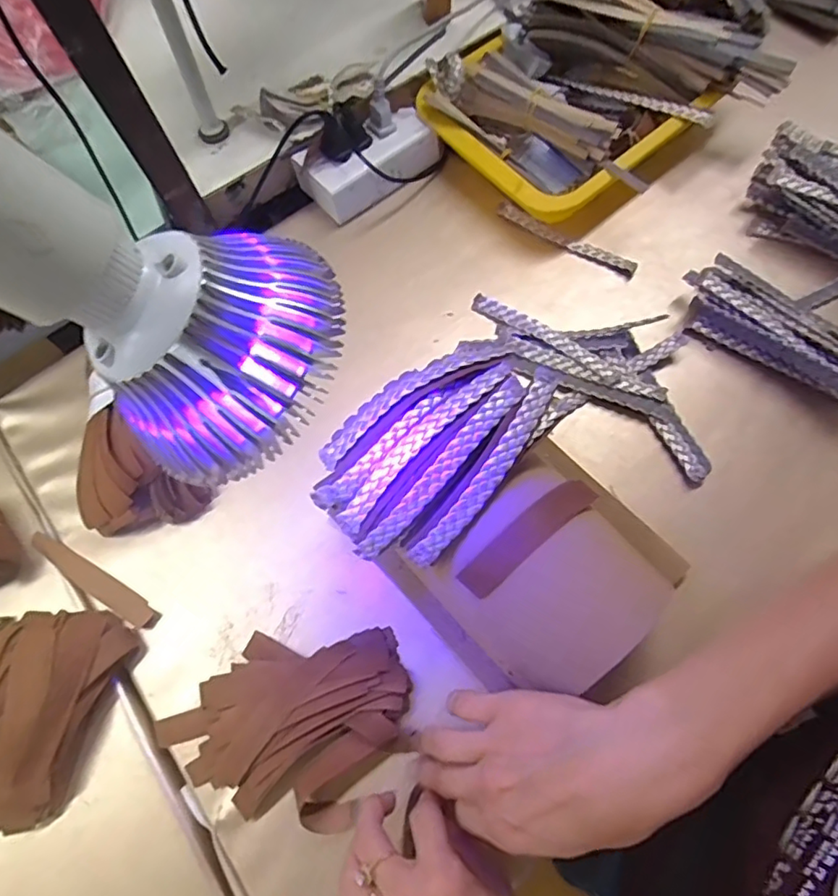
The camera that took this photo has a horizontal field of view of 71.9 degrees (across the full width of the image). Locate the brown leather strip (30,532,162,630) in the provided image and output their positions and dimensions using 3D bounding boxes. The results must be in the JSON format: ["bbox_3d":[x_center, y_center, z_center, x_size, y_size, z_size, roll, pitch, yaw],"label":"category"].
[{"bbox_3d":[-0.247,0.101,0.439,0.118,0.009,0.020,28,78,12],"label":"brown leather strip"}]

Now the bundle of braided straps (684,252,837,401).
[{"bbox_3d":[0.292,-0.093,0.455,0.171,0.032,0.068,32,76,15],"label":"bundle of braided straps"}]

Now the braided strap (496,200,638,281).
[{"bbox_3d":[0.128,-0.185,0.512,0.134,0.013,0.016,30,74,14],"label":"braided strap"}]

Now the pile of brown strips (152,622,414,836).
[{"bbox_3d":[-0.093,0.185,0.387,0.171,0.035,0.116,-3,69,3],"label":"pile of brown strips"}]

